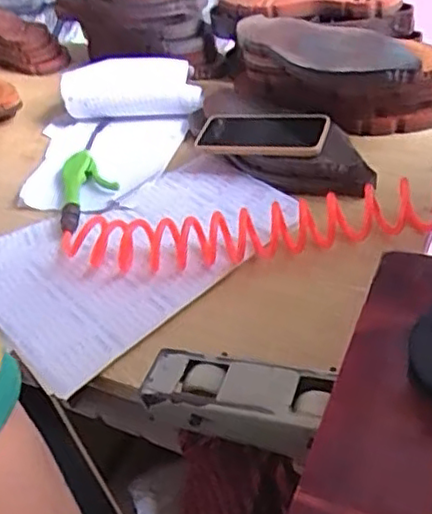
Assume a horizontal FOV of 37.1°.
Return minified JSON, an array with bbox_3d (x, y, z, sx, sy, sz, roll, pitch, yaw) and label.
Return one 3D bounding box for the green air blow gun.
[{"bbox_3d":[-0.173,-0.118,0.881,0.073,0.023,0.249,-9,41,-4],"label":"green air blow gun"}]

